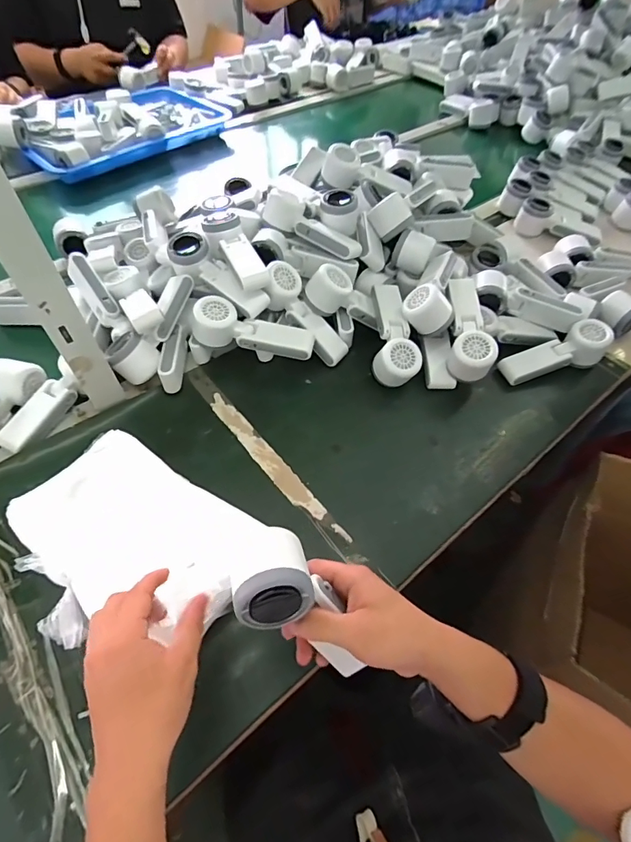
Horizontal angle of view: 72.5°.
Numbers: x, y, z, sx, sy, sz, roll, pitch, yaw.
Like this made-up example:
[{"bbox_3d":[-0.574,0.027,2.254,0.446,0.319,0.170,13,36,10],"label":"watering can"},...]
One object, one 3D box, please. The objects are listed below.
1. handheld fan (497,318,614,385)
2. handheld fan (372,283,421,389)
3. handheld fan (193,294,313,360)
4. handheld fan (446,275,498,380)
[{"bbox_3d":[0.357,-0.099,0.647,0.163,0.064,0.057,-21,54,0],"label":"handheld fan"},{"bbox_3d":[0.111,-0.131,0.631,0.061,0.052,0.166,-3,68,-3],"label":"handheld fan"},{"bbox_3d":[-0.085,-0.124,0.602,0.165,0.054,0.057,13,52,-8],"label":"handheld fan"},{"bbox_3d":[0.215,-0.136,0.617,0.058,0.051,0.159,2,68,0],"label":"handheld fan"}]

